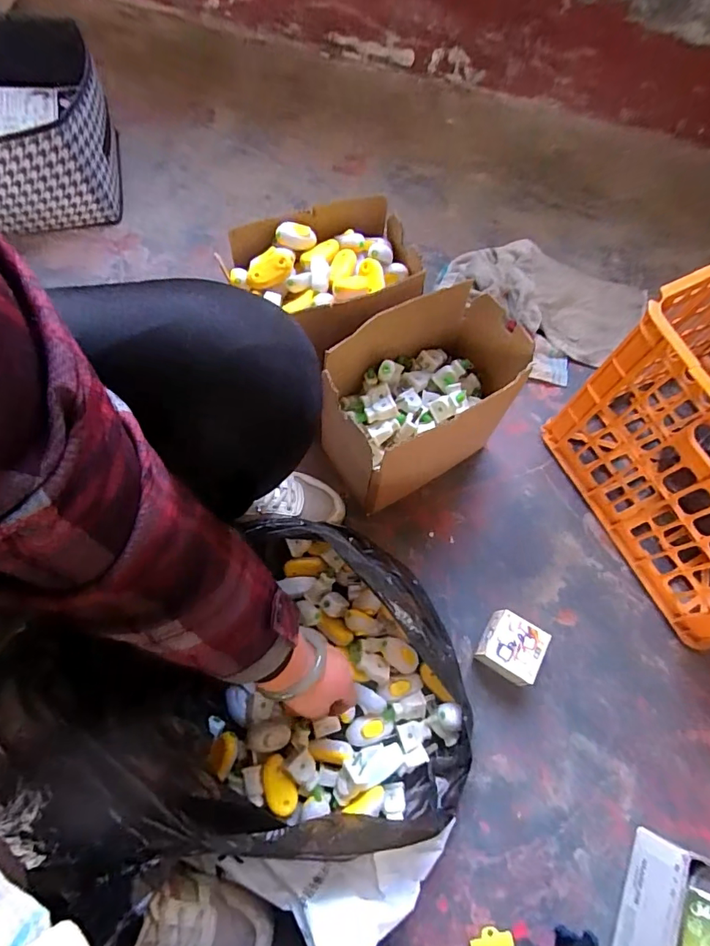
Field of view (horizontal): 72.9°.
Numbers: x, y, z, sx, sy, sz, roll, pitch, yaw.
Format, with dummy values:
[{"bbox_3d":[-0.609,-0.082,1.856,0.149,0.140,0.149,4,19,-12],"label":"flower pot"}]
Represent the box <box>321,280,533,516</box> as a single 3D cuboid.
[{"bbox_3d":[0.078,-0.088,0.644,0.246,0.226,0.155,-27,71,-13],"label":"box"}]

